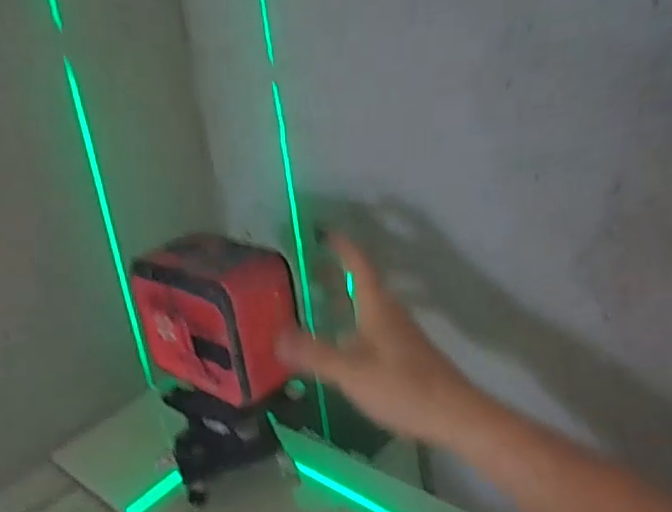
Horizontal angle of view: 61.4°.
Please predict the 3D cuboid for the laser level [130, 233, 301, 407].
[{"bbox_3d":[-0.090,0.042,0.419,0.117,0.100,0.065,11,30,34],"label":"laser level"}]

